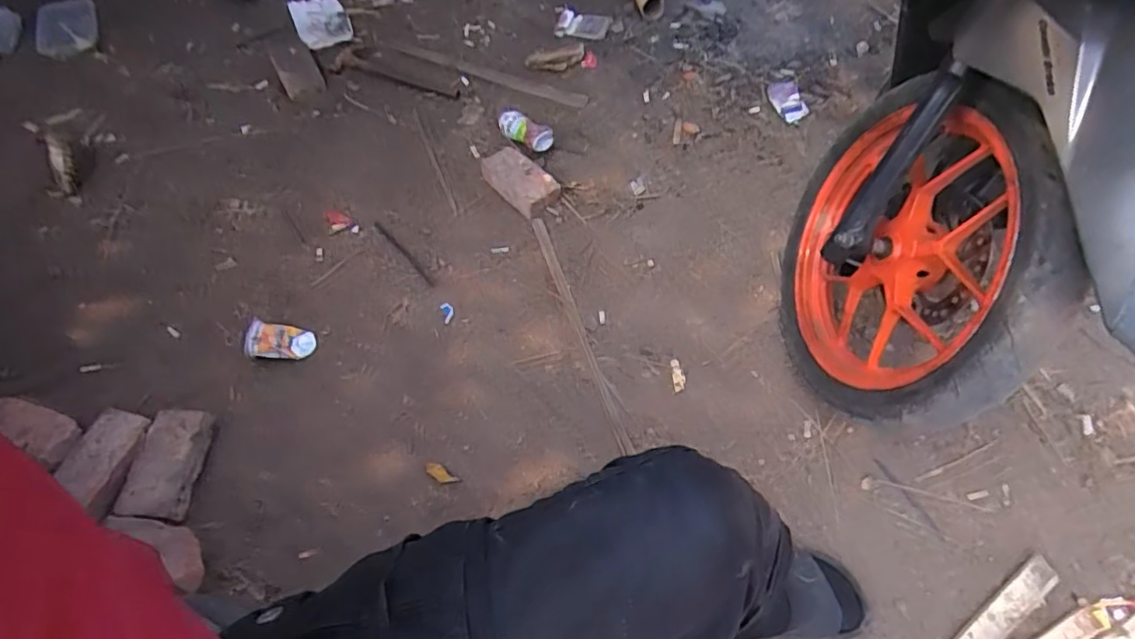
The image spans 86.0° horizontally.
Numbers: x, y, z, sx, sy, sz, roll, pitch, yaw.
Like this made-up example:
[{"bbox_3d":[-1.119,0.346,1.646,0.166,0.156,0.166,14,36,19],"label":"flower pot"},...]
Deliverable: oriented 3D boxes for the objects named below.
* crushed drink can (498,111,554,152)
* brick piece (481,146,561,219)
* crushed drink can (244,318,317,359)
[{"bbox_3d":[-0.085,-0.371,1.232,0.124,0.057,0.063,29,62,18],"label":"crushed drink can"},{"bbox_3d":[-0.095,-0.274,1.177,0.098,0.044,0.188,-28,61,-17],"label":"brick piece"},{"bbox_3d":[-0.462,0.036,0.982,0.099,0.056,0.062,3,57,2],"label":"crushed drink can"}]

